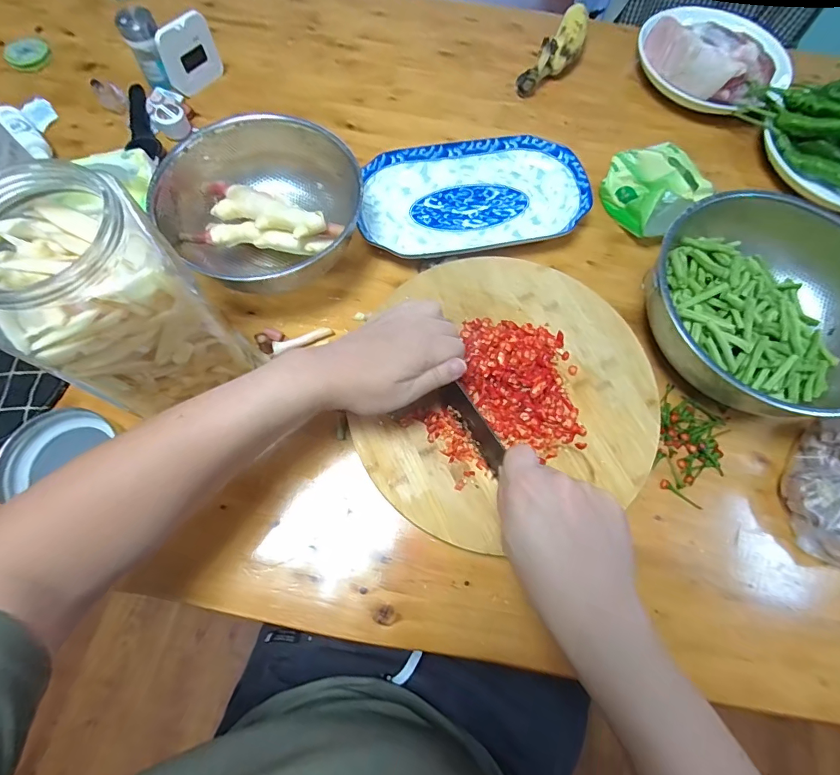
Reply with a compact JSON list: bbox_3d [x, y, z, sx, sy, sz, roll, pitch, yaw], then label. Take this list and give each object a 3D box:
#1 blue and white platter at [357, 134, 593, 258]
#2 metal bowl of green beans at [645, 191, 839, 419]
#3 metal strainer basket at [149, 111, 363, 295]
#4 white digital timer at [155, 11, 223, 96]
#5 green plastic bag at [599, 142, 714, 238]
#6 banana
[{"bbox_3d":[0.064,-0.239,0.537,0.270,0.030,0.147,-9,70,-6],"label":"blue and white platter"},{"bbox_3d":[0.378,-0.108,0.469,0.237,0.093,0.279,35,72,10],"label":"metal bowl of green beans"},{"bbox_3d":[-0.165,-0.209,0.487,0.204,0.077,0.174,20,70,5],"label":"metal strainer basket"},{"bbox_3d":[-0.300,-0.436,0.564,0.016,0.071,0.076,35,72,10],"label":"white digital timer"},{"bbox_3d":[0.287,-0.242,0.529,0.088,0.066,0.113,-23,72,-11],"label":"green plastic bag"},{"bbox_3d":[0.200,-0.480,0.621,0.047,0.052,0.162,33,72,9],"label":"banana"}]

